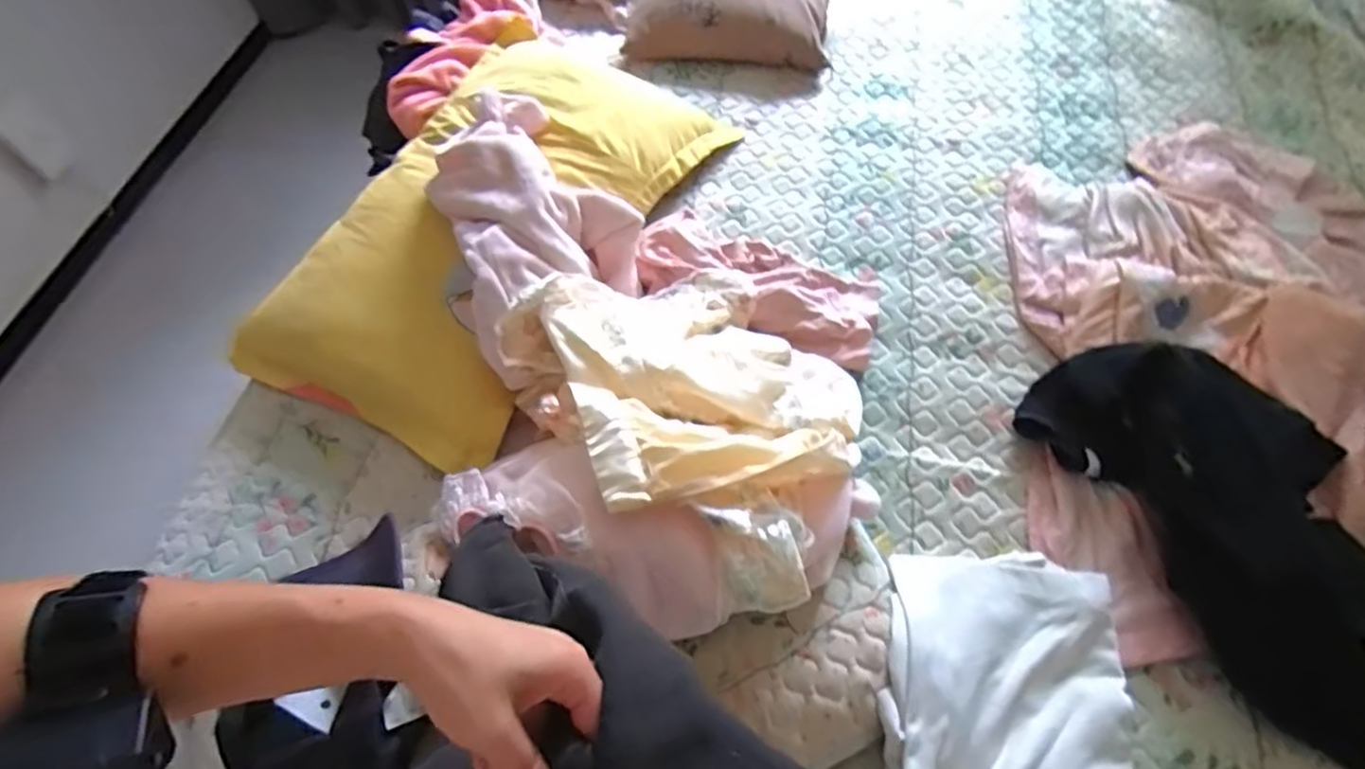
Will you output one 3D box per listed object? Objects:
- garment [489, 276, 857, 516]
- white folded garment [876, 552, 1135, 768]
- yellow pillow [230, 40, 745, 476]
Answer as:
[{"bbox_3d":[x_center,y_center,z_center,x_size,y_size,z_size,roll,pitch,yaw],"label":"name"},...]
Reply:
[{"bbox_3d":[0.019,-0.010,0.753,0.325,0.160,0.343,-1,60,2],"label":"garment"},{"bbox_3d":[0.315,0.325,0.647,0.244,0.044,0.319,4,60,5],"label":"white folded garment"},{"bbox_3d":[-0.260,-0.249,0.954,0.388,0.122,0.701,24,64,16],"label":"yellow pillow"}]

